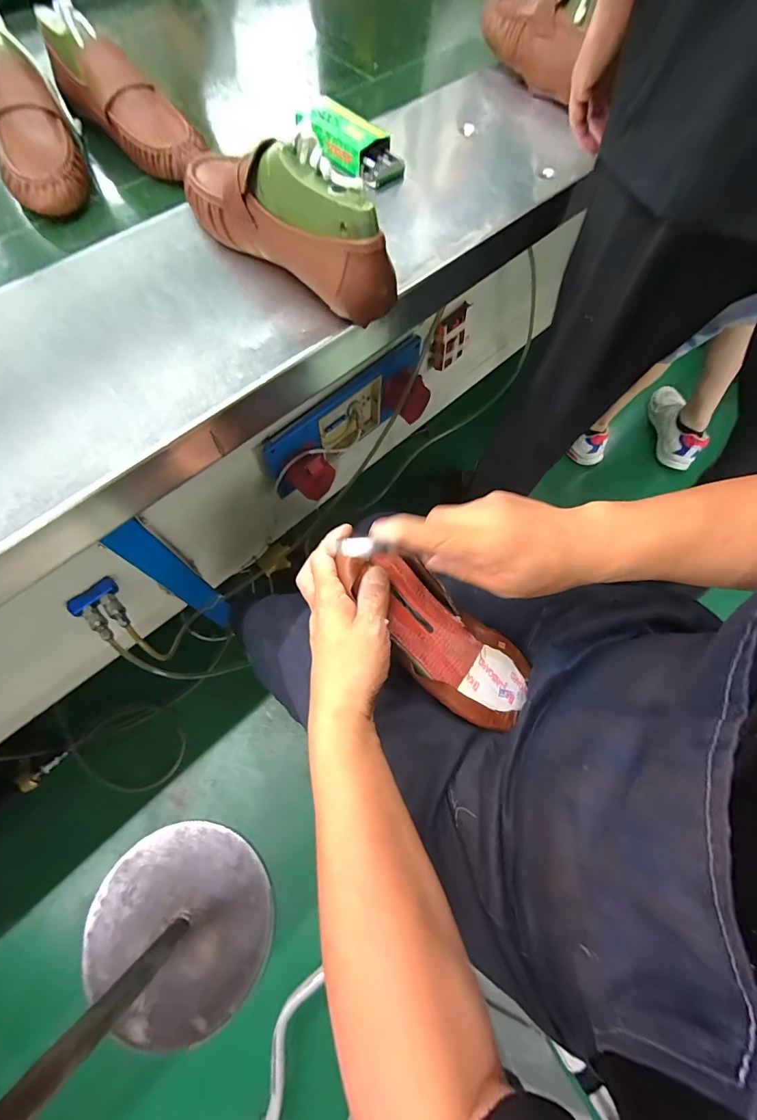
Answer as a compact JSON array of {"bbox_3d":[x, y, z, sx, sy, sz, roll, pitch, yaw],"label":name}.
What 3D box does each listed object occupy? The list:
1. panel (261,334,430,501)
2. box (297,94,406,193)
[{"bbox_3d":[-0.039,-0.243,0.755,0.092,0.139,0.346,43,73,14],"label":"panel"},{"bbox_3d":[-0.031,-0.478,0.476,0.059,0.043,0.126,-40,75,-16],"label":"box"}]

